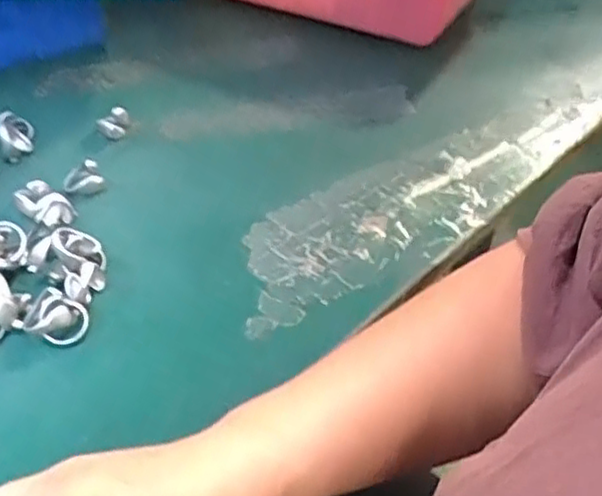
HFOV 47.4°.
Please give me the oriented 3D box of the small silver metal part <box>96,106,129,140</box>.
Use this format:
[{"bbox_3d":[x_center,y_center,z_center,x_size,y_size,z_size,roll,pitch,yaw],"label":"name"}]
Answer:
[{"bbox_3d":[-0.139,-0.093,0.508,0.022,0.019,0.015,-9,45,-14],"label":"small silver metal part"}]

